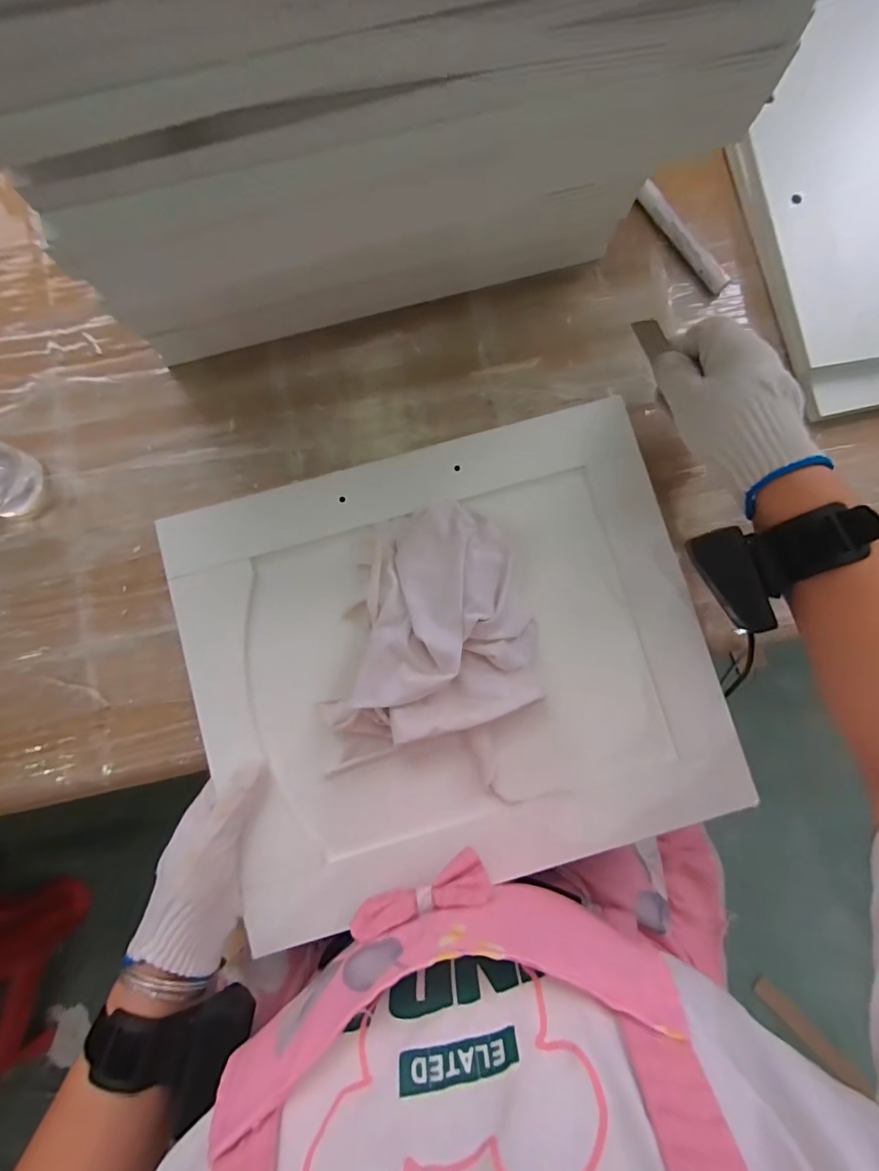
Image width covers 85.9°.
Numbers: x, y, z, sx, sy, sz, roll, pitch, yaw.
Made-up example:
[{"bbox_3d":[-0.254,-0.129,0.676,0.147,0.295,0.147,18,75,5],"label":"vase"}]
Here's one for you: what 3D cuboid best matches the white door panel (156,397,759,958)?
[{"bbox_3d":[0.008,0.057,0.367,0.379,0.025,0.331,-16,83,-2],"label":"white door panel"}]

